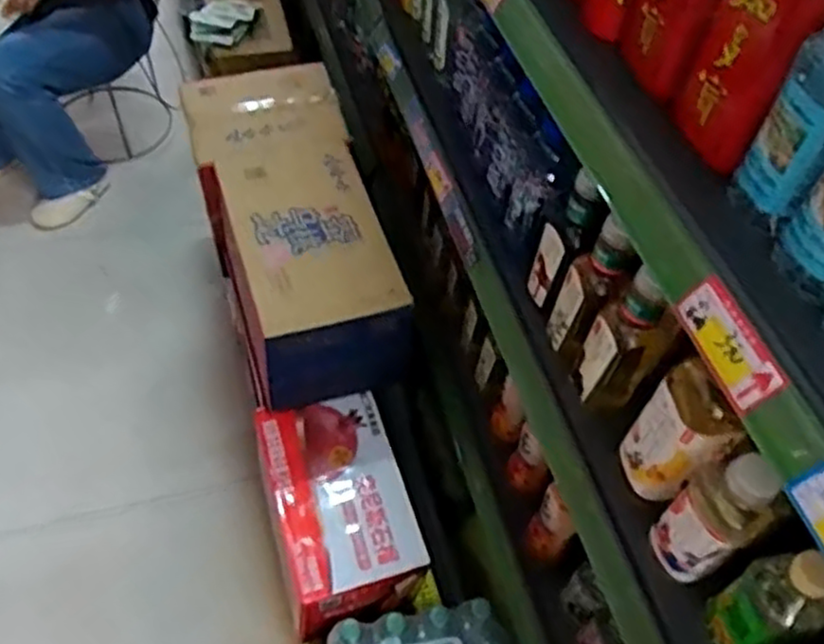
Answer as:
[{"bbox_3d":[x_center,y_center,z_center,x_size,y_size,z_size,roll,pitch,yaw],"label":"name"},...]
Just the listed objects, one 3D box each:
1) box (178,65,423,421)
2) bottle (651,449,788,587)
[{"bbox_3d":[-0.213,-0.153,1.304,0.255,0.267,0.599,-13,56,-14],"label":"box"},{"bbox_3d":[0.269,0.173,0.651,0.058,0.160,0.069,-36,64,-27],"label":"bottle"}]

